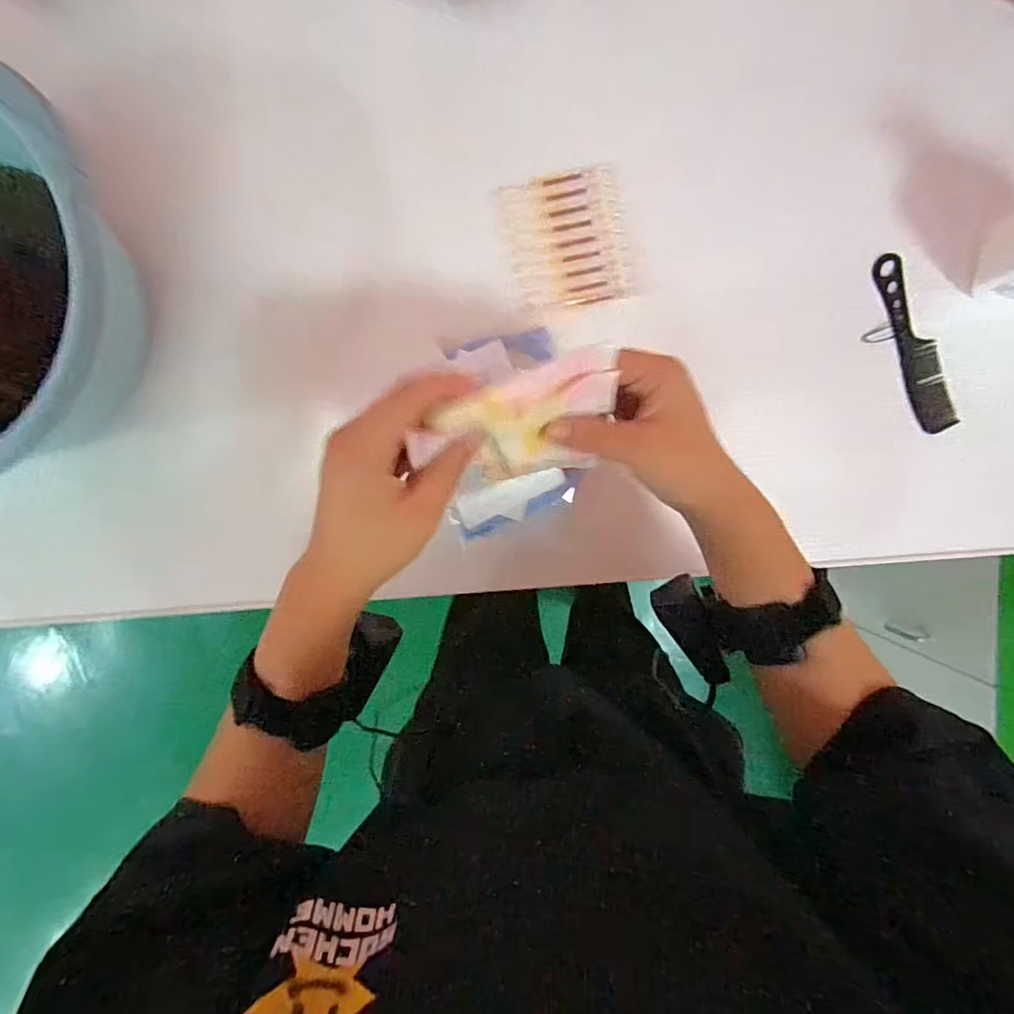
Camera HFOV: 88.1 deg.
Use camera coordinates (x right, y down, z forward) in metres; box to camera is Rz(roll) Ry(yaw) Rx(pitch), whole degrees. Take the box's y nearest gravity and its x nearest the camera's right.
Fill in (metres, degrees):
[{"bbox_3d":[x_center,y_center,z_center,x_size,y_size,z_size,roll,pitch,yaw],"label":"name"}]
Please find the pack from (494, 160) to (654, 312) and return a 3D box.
[{"bbox_3d":[0.052,-0.212,0.419,0.104,0.009,0.101,-12,95,0],"label":"pack"}]

